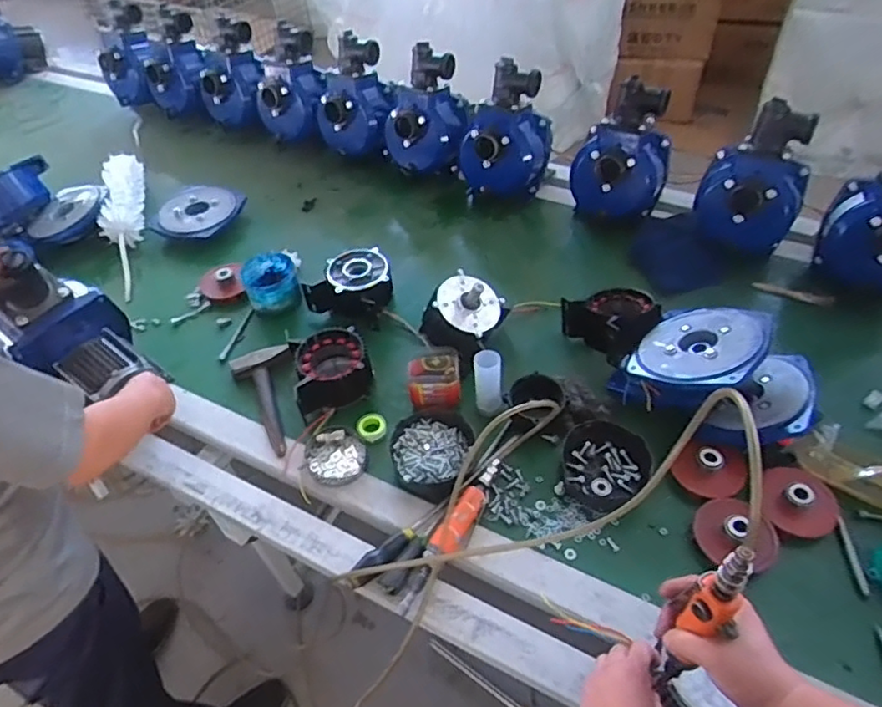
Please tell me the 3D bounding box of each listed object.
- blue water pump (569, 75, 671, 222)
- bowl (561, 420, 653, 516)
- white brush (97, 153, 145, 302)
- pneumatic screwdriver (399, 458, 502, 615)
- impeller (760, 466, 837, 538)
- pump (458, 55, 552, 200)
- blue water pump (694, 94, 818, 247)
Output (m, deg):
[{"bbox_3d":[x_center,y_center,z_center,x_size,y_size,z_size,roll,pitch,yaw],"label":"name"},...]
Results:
[{"bbox_3d":[0.426,-0.479,1.413,0.215,0.262,0.260,9,50,12],"label":"blue water pump"},{"bbox_3d":[0.264,0.185,0.990,0.146,0.038,0.148,-2,49,3],"label":"bowl"},{"bbox_3d":[-0.794,-0.337,1.506,0.107,0.090,0.494,-17,50,-10],"label":"white brush"},{"bbox_3d":[0.022,0.273,0.928,0.045,0.046,0.282,28,56,26],"label":"pneumatic screwdriver"},{"bbox_3d":[0.543,0.224,0.910,0.107,0.023,0.106,9,70,3],"label":"impeller"},{"bbox_3d":[0.149,-0.525,1.421,0.171,0.267,0.185,-2,49,3],"label":"pump"},{"bbox_3d":[0.693,-0.403,1.321,0.208,0.253,0.262,17,52,19],"label":"blue water pump"}]

